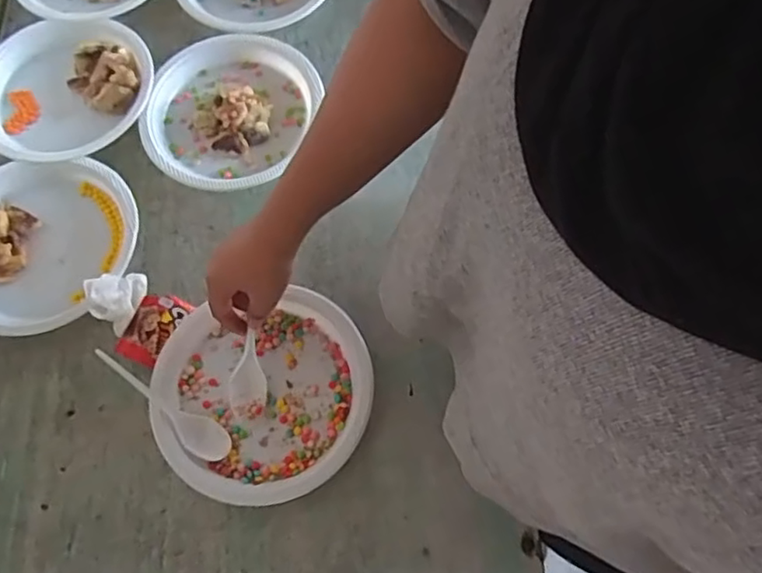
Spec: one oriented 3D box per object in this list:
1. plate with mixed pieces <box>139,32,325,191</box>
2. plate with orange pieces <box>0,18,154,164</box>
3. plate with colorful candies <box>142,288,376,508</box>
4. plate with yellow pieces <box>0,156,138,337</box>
[{"bbox_3d":[-0.175,-0.206,0.714,0.179,0.028,0.204,16,70,7],"label":"plate with mixed pieces"},{"bbox_3d":[-0.373,-0.228,0.728,0.201,0.024,0.192,-1,69,1],"label":"plate with orange pieces"},{"bbox_3d":[-0.110,0.104,0.594,0.198,0.029,0.187,-1,69,1],"label":"plate with colorful candies"},{"bbox_3d":[-0.360,-0.045,0.660,0.199,0.024,0.193,-1,69,1],"label":"plate with yellow pieces"}]

